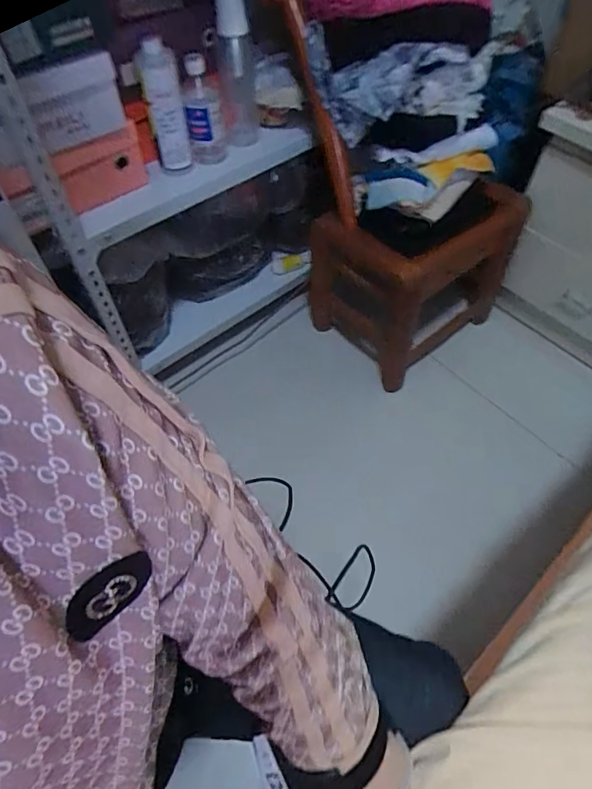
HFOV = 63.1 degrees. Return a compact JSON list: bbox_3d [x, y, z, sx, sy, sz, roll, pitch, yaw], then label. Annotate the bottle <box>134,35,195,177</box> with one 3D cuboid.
[{"bbox_3d":[-0.210,-0.458,0.783,0.059,0.190,0.044,-8,57,-4],"label":"bottle"}]

